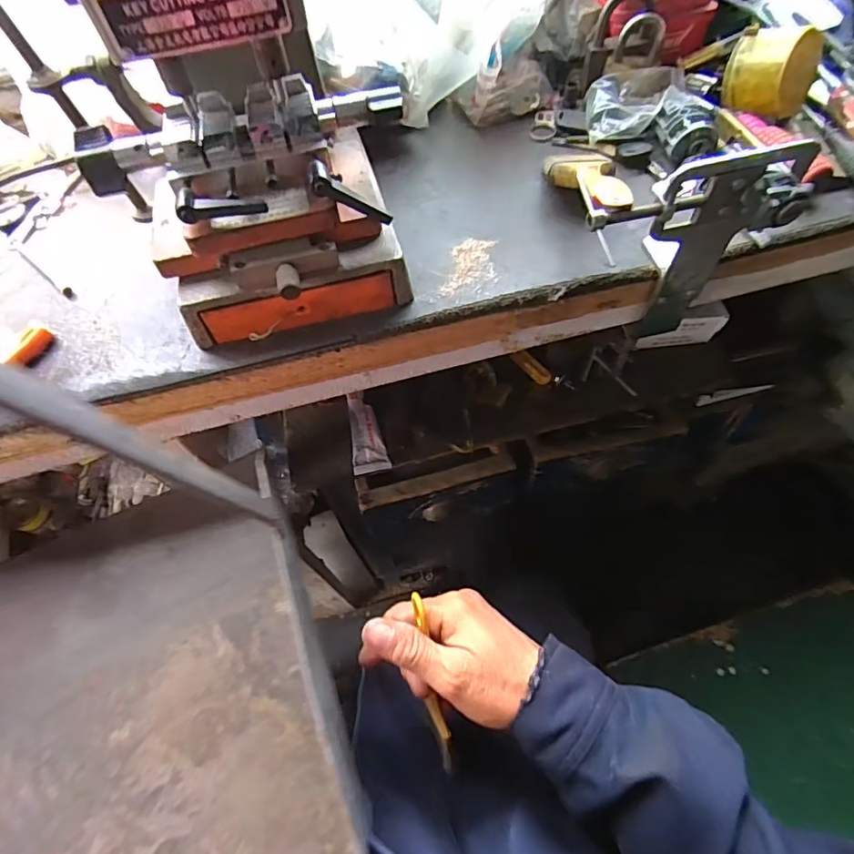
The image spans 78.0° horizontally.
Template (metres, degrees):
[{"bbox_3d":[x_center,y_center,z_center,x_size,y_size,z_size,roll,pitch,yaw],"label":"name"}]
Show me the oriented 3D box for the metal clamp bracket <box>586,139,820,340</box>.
[{"bbox_3d":[0.174,-0.107,0.372,0.132,0.161,0.046,-19,62,-6],"label":"metal clamp bracket"}]

